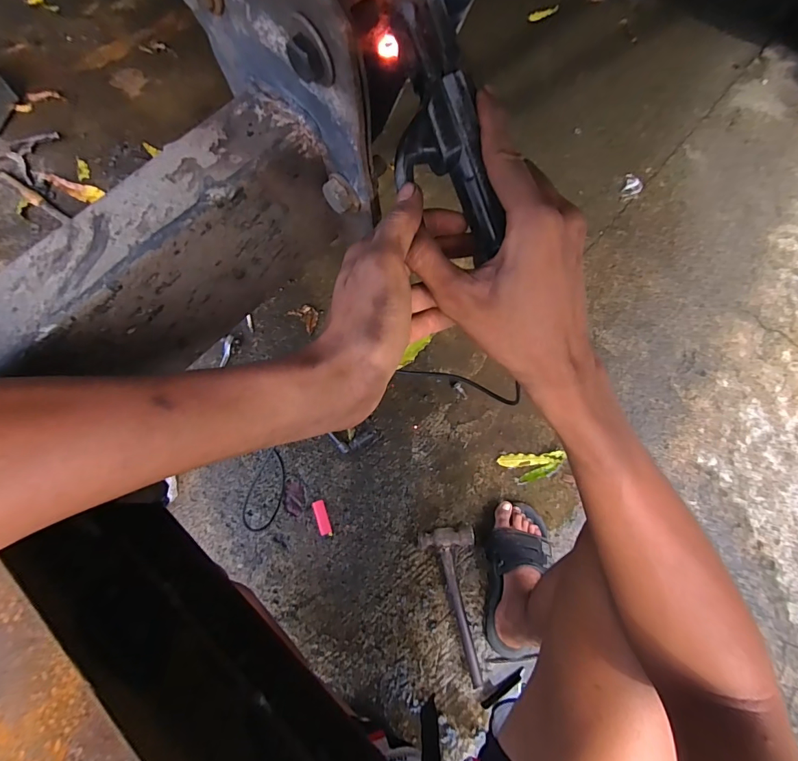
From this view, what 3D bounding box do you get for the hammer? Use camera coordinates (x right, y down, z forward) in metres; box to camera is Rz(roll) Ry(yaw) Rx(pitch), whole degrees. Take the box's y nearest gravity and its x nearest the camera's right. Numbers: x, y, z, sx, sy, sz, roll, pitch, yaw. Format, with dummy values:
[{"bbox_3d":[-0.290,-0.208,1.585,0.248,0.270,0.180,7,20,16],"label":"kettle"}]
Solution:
[{"bbox_3d":[0.112,0.416,0.772,0.103,0.034,0.260,-9,70,-3],"label":"hammer"}]

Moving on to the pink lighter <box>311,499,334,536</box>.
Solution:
[{"bbox_3d":[-0.155,0.280,0.831,0.024,0.008,0.073,-19,71,-7],"label":"pink lighter"}]

